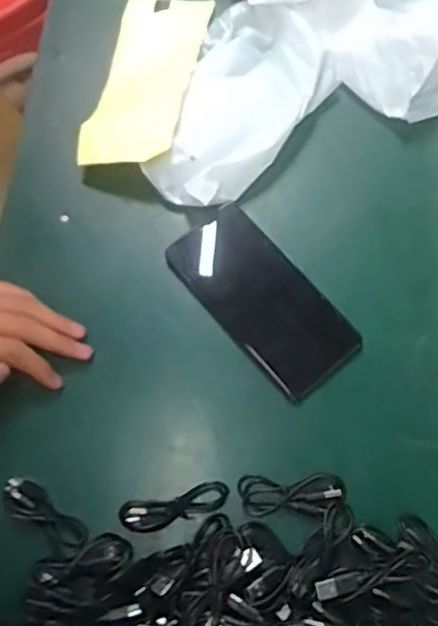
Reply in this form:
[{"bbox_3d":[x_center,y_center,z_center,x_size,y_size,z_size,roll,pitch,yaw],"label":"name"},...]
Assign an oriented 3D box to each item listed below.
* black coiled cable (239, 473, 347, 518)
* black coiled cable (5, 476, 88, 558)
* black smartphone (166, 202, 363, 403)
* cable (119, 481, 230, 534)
[{"bbox_3d":[0.054,0.132,0.465,0.076,0.012,0.029,-2,71,2],"label":"black coiled cable"},{"bbox_3d":[-0.128,0.149,0.466,0.071,0.008,0.026,38,76,14],"label":"black coiled cable"},{"bbox_3d":[0.034,-0.011,0.508,0.074,0.007,0.159,-43,78,2],"label":"black smartphone"},{"bbox_3d":[-0.032,0.143,0.469,0.079,0.013,0.023,-14,71,-2],"label":"cable"}]

